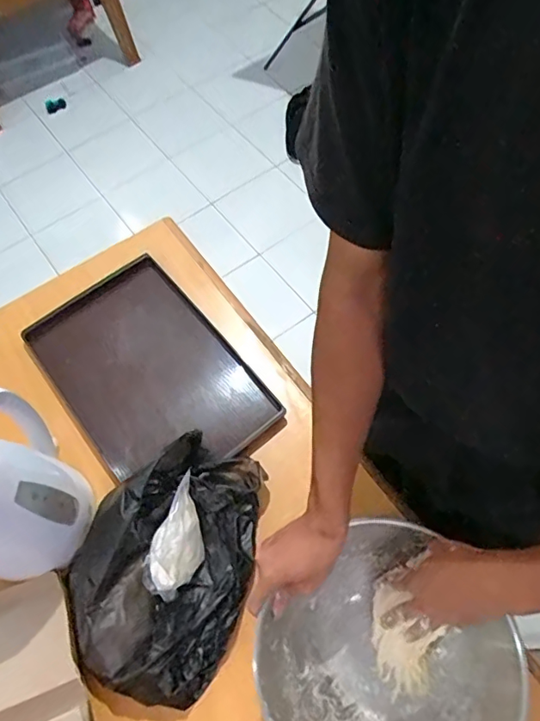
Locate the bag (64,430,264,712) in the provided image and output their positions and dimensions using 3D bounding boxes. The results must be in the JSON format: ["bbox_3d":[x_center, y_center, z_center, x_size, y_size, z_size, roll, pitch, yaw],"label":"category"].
[{"bbox_3d":[-0.124,0.233,0.618,0.208,0.072,0.288,20,66,13],"label":"bag"}]

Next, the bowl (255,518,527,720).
[{"bbox_3d":[0.118,0.323,0.542,0.241,0.106,0.230,-34,66,-14],"label":"bowl"}]

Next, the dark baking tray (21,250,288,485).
[{"bbox_3d":[-0.181,0.015,0.769,0.246,0.040,0.371,-35,67,-14],"label":"dark baking tray"}]

